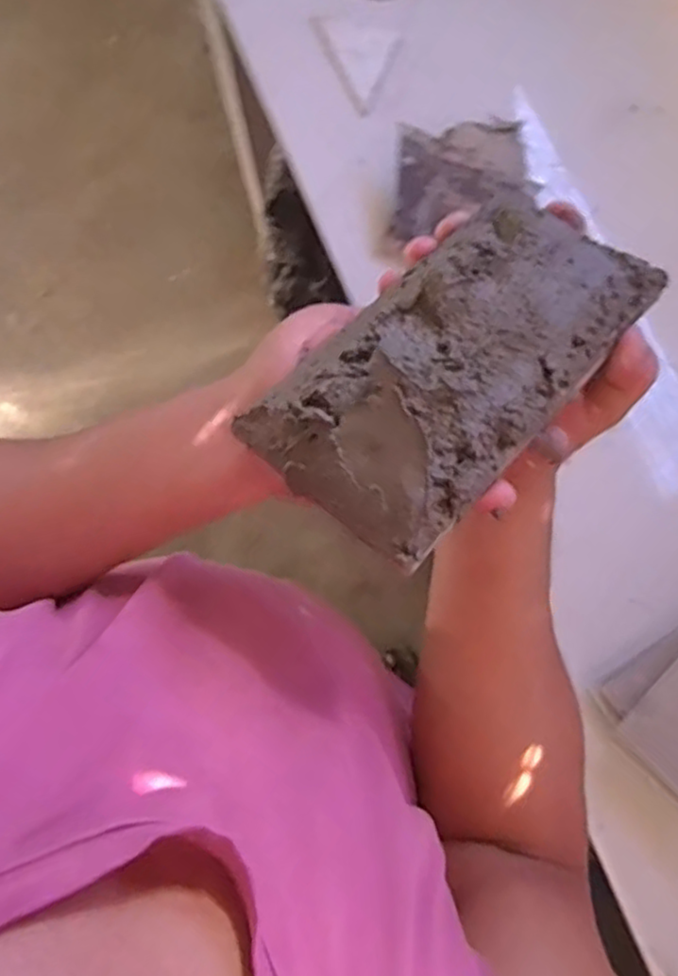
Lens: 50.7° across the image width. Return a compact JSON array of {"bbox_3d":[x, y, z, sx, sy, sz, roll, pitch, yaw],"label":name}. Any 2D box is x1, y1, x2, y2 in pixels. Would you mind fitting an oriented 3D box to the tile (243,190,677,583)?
[{"bbox_3d":[0.057,-0.060,0.306,0.087,0.031,0.186,43,72,13],"label":"tile"}]

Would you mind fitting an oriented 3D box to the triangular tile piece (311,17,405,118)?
[{"bbox_3d":[0.030,-0.462,0.766,0.076,0.004,0.137,-22,74,-4],"label":"triangular tile piece"}]

